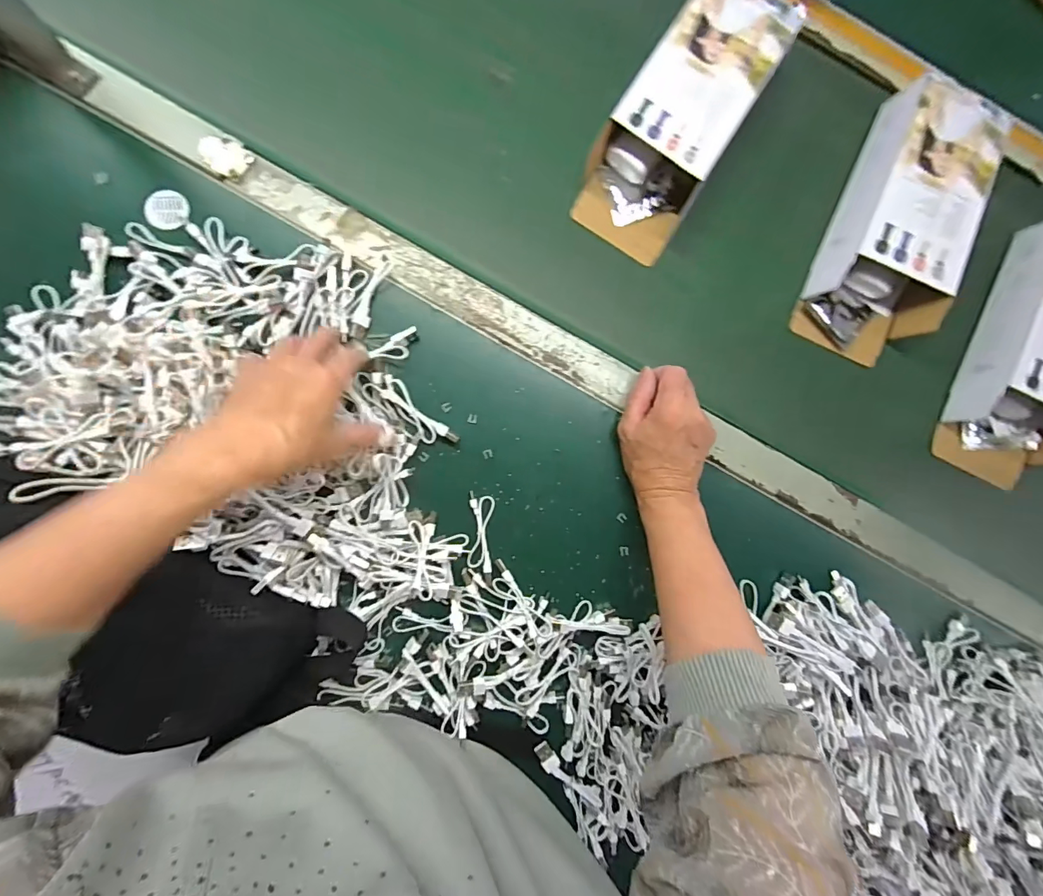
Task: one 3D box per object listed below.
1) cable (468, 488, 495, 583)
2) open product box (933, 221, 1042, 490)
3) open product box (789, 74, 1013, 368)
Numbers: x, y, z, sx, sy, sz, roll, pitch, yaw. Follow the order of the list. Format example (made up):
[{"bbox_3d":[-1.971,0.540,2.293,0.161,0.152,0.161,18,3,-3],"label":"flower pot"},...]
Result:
[{"bbox_3d":[-0.036,0.078,0.413,0.022,0.006,0.077,2,86,-6],"label":"cable"},{"bbox_3d":[0.510,-0.093,0.454,0.109,0.070,0.259,20,89,-3],"label":"open product box"},{"bbox_3d":[0.365,-0.213,0.451,0.109,0.059,0.253,23,86,-3],"label":"open product box"}]

